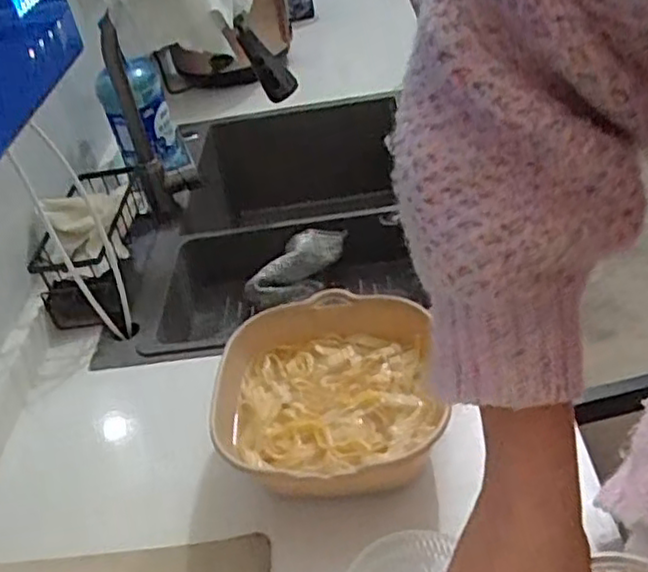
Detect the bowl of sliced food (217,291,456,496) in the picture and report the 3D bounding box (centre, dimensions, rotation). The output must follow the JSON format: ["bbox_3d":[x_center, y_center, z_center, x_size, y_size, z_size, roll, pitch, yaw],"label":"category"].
[{"bbox_3d":[-0.003,0.111,0.642,0.209,0.094,0.209,-7,37,5],"label":"bowl of sliced food"}]

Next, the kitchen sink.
[{"bbox_3d":[-0.064,-0.063,1.113,0.413,0.205,0.691,-7,37,6],"label":"kitchen sink"}]

